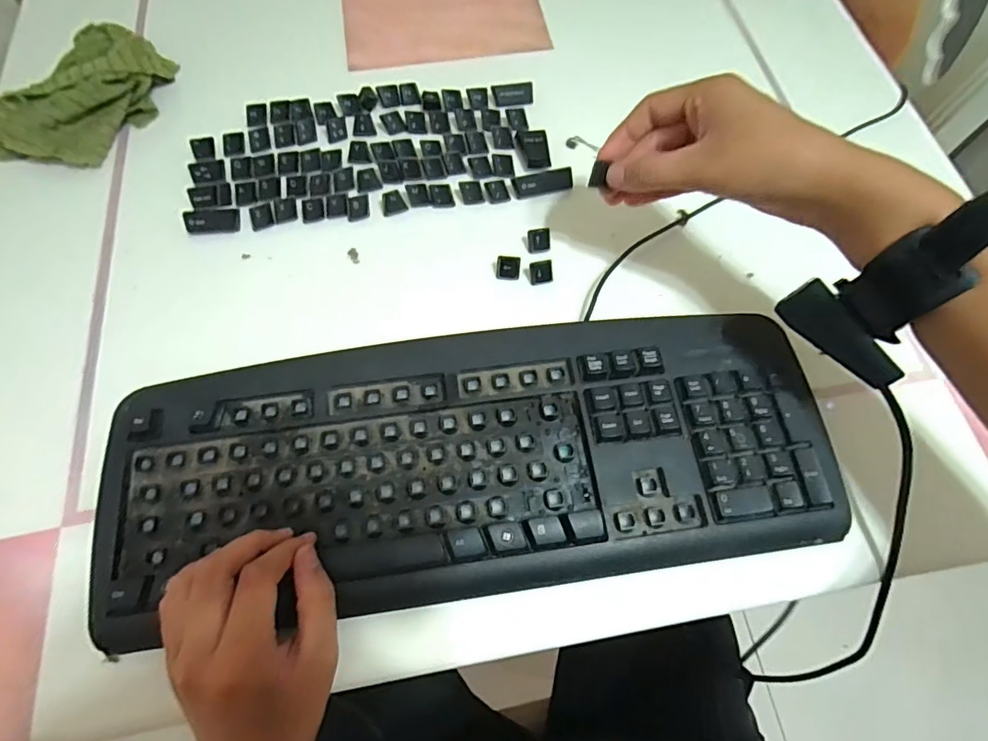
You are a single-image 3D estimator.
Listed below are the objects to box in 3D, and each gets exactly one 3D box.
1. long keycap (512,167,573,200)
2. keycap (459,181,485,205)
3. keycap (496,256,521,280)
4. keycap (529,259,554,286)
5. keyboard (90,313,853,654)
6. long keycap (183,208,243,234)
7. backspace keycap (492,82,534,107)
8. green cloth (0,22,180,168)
[{"bbox_3d":[0.040,-0.156,0.425,0.051,0.011,0.019,-15,69,-7],"label":"long keycap"},{"bbox_3d":[-0.018,-0.147,0.422,0.019,0.012,0.014,-9,69,-5],"label":"keycap"},{"bbox_3d":[0.011,-0.079,0.389,0.018,0.015,0.014,8,68,2],"label":"keycap"},{"bbox_3d":[0.037,-0.075,0.389,0.018,0.013,0.014,-14,69,-6],"label":"keycap"},{"bbox_3d":[-0.012,0.049,0.324,0.436,0.019,0.165,-5,65,-3],"label":"keyboard"},{"bbox_3d":[-0.221,-0.120,0.403,0.040,0.009,0.021,-5,69,-3],"label":"long keycap"},{"bbox_3d":[0.018,-0.249,0.463,0.037,0.010,0.020,-8,69,-4],"label":"backspace keycap"},{"bbox_3d":[-0.346,-0.232,0.433,0.089,0.042,0.155,26,70,7],"label":"green cloth"}]

